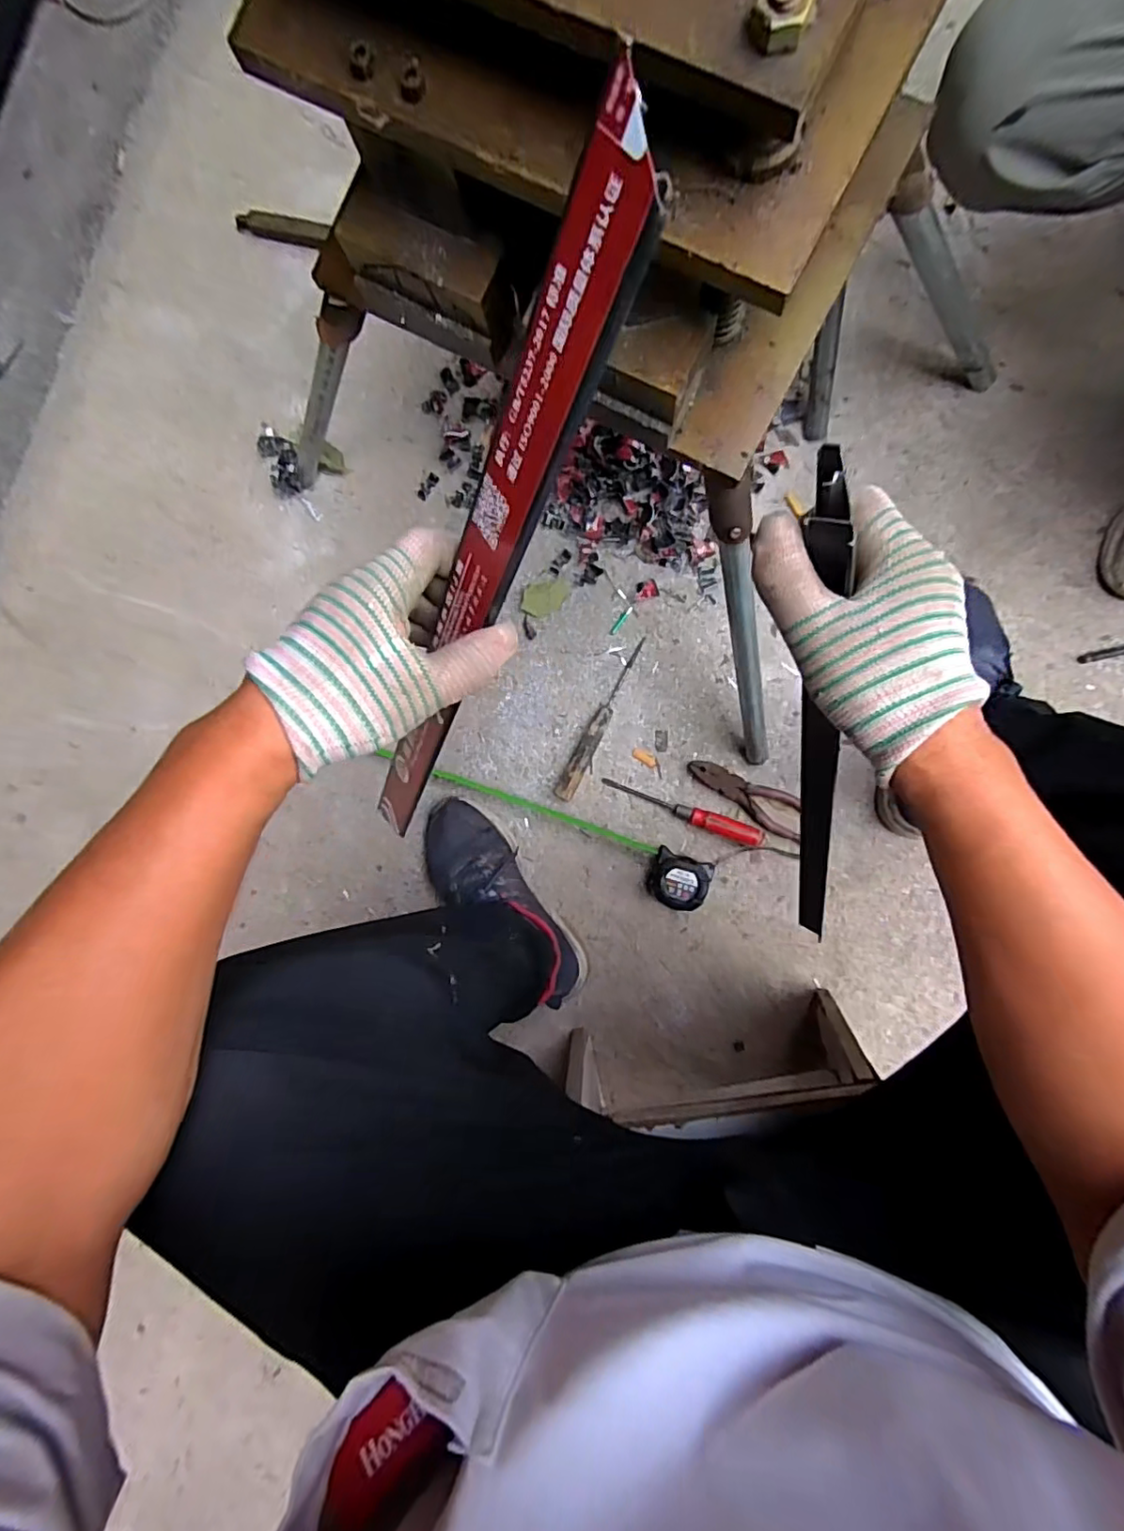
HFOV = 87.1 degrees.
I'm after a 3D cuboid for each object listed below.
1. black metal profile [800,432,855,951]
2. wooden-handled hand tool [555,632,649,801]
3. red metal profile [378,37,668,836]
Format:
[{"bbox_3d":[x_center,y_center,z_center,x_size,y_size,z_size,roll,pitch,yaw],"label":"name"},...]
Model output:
[{"bbox_3d":[0.175,0.013,0.407,0.020,0.427,0.039,-14,46,9],"label":"black metal profile"},{"bbox_3d":[0.049,-0.057,0.738,0.025,0.023,0.219,28,93,8],"label":"wooden-handled hand tool"},{"bbox_3d":[-0.059,-0.072,0.336,0.039,0.010,0.438,44,140,7],"label":"red metal profile"}]

